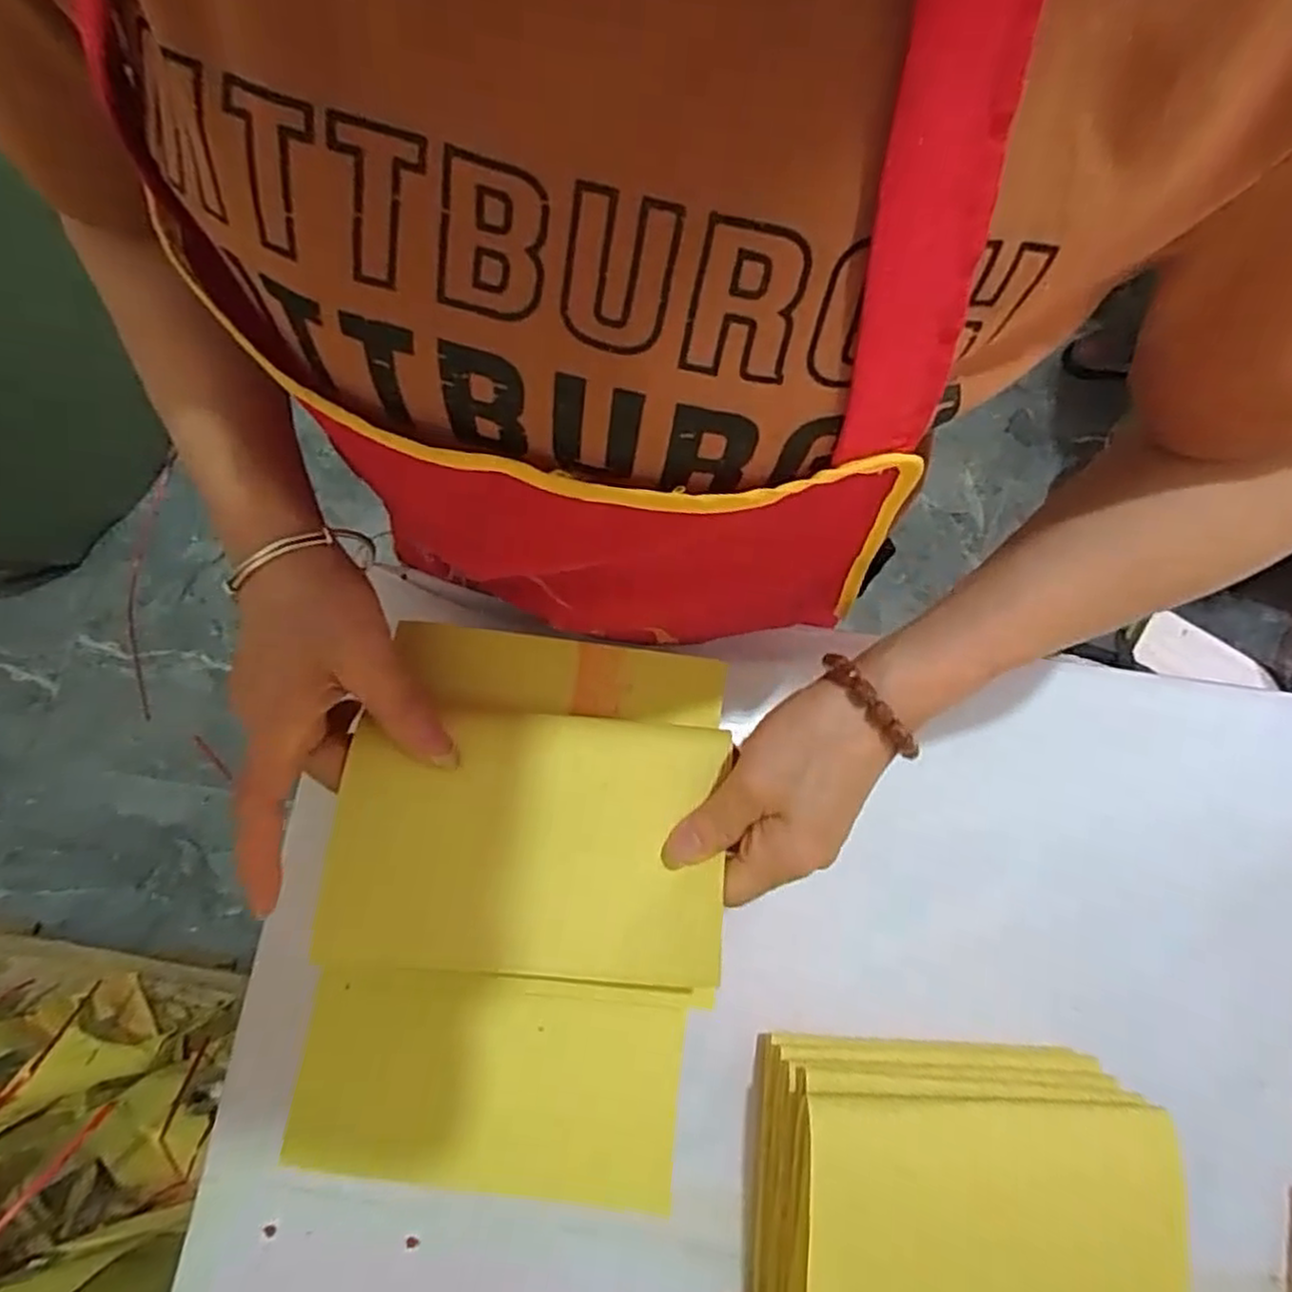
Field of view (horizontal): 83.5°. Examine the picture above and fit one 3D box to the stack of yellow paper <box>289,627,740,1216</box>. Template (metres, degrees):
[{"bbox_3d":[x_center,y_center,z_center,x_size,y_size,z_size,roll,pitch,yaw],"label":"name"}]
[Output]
[{"bbox_3d":[-0.053,0.112,0.304,0.158,0.058,0.241,10,77,1],"label":"stack of yellow paper"}]

